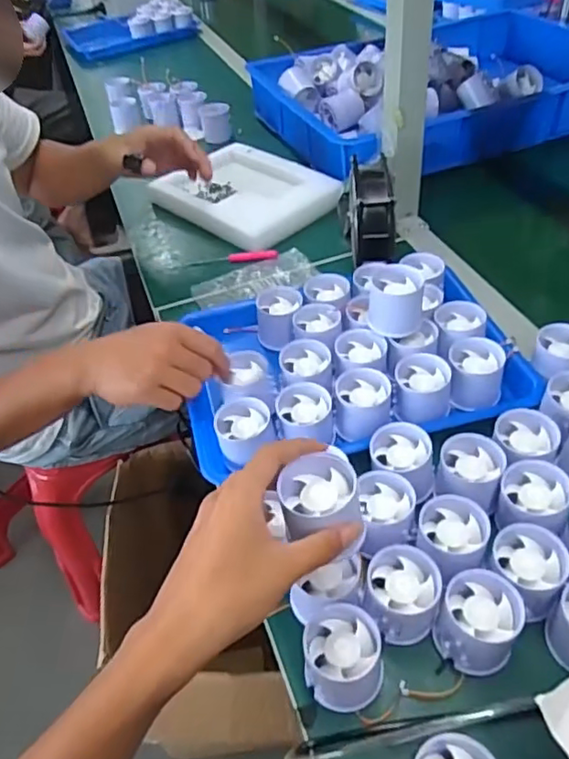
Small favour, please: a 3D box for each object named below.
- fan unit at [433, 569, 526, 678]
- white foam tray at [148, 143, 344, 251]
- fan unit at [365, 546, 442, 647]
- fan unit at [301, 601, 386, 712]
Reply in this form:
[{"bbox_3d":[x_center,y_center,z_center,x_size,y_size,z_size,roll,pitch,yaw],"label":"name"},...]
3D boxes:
[{"bbox_3d":[0.135,0.171,0.417,0.052,0.044,0.056,-3,45,3],"label":"fan unit"},{"bbox_3d":[-0.058,-0.284,0.895,0.183,0.030,0.267,-37,52,-27],"label":"white foam tray"},{"bbox_3d":[0.087,0.159,0.437,0.052,0.046,0.056,6,47,12],"label":"fan unit"},{"bbox_3d":[0.042,0.195,0.413,0.055,0.051,0.054,2,46,8],"label":"fan unit"}]

